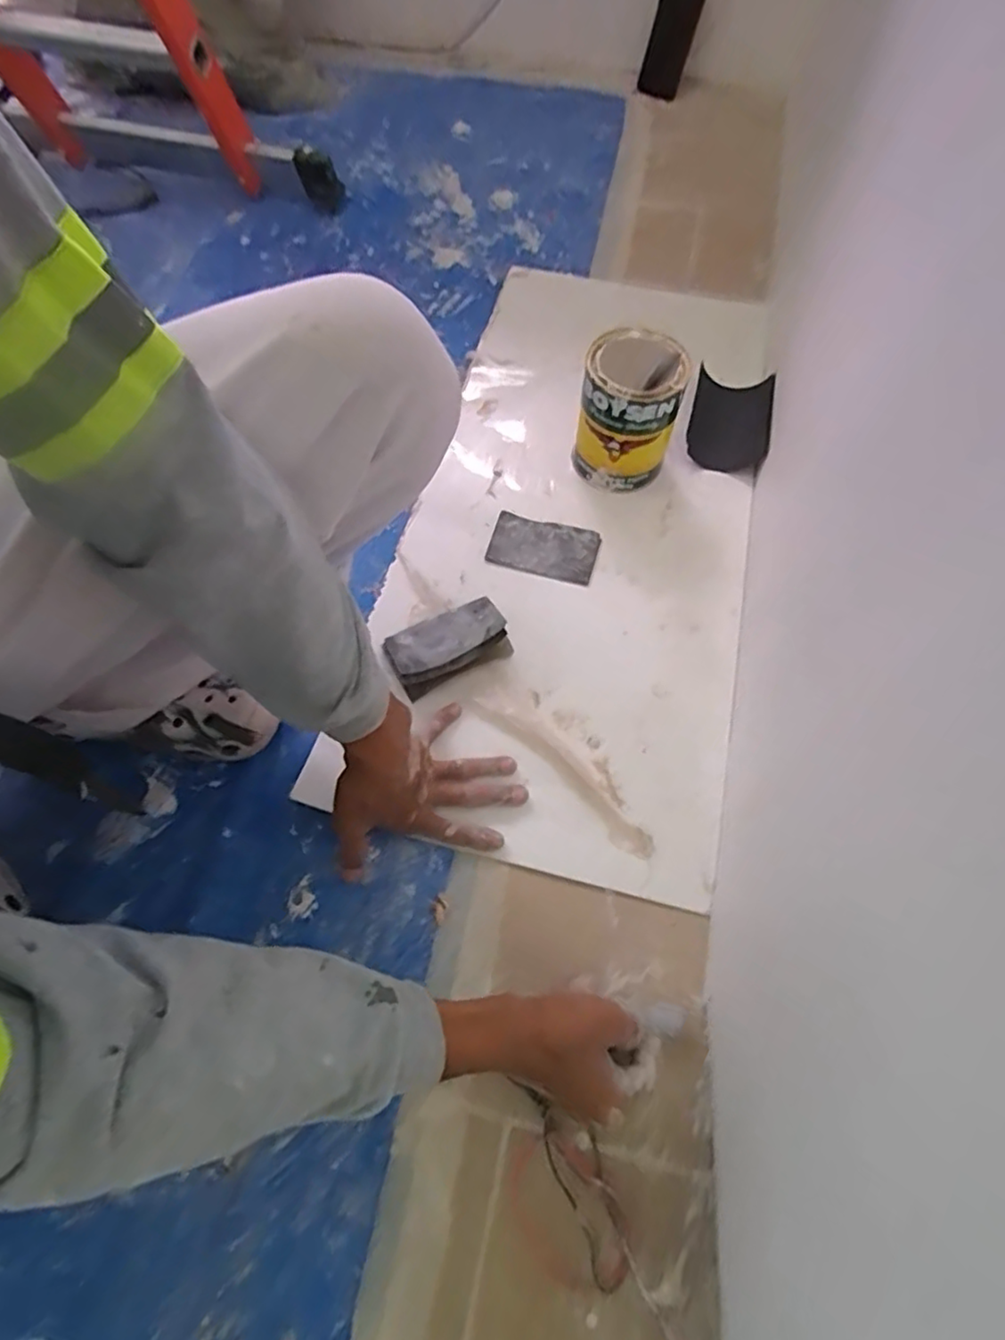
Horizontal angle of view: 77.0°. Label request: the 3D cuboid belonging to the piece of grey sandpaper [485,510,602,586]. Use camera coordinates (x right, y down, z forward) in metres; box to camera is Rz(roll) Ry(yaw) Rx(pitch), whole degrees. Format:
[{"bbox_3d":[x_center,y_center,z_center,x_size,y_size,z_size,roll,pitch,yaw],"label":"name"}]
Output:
[{"bbox_3d":[0.045,-0.133,0.693,0.115,0.009,0.070,13,64,6],"label":"piece of grey sandpaper"}]

